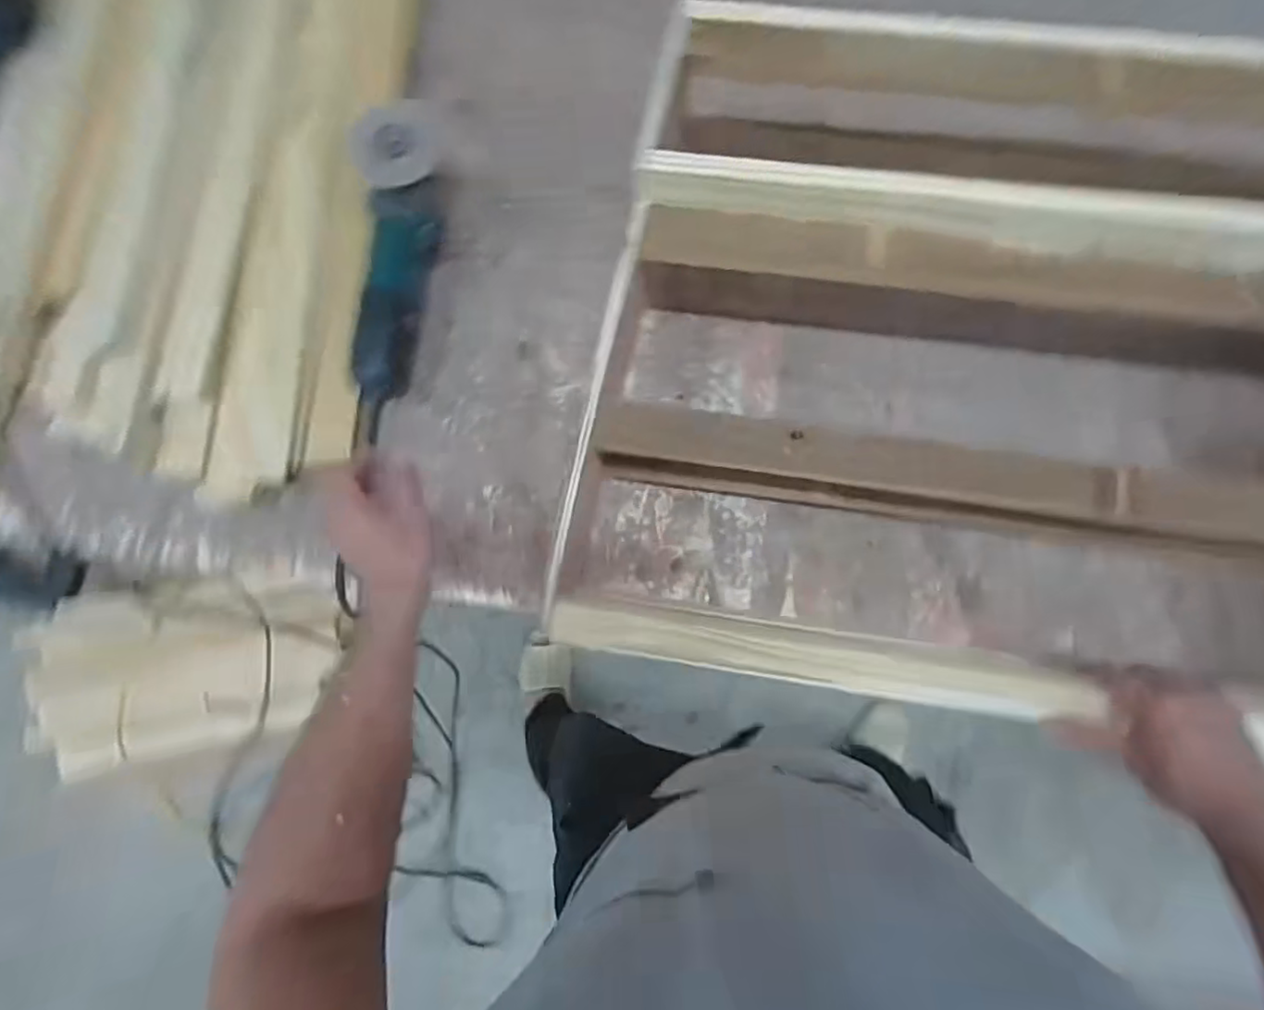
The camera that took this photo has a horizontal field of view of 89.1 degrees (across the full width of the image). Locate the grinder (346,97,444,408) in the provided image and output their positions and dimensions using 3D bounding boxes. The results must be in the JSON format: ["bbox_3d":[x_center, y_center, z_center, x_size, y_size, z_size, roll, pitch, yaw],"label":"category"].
[{"bbox_3d":[-0.247,-0.259,0.661,0.069,0.069,0.286,9,99,4],"label":"grinder"}]

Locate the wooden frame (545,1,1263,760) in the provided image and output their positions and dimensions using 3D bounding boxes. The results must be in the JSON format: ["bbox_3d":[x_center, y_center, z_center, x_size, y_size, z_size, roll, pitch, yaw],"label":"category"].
[{"bbox_3d":[0.315,-0.105,0.572,0.705,0.195,0.555,8,81,4],"label":"wooden frame"}]

